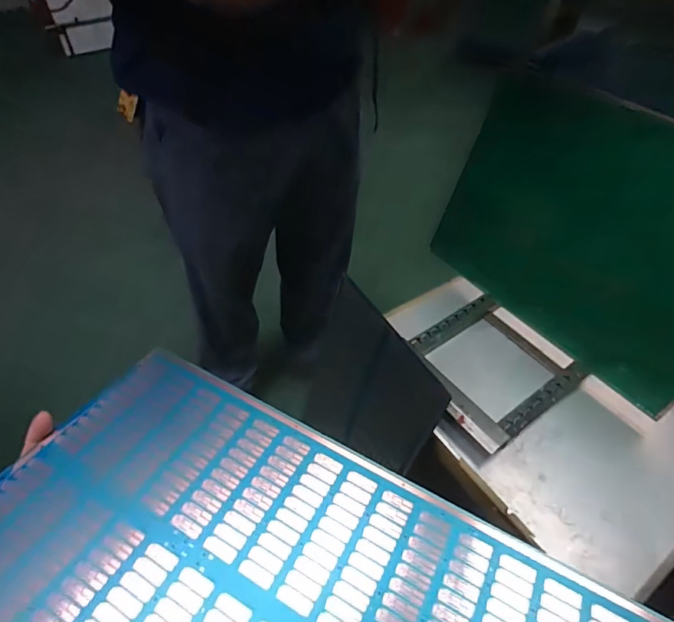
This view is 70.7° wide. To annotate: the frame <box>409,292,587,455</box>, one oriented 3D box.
[{"bbox_3d":[0.220,0.073,0.679,0.218,0.031,0.190,-28,54,-25],"label":"frame"}]

